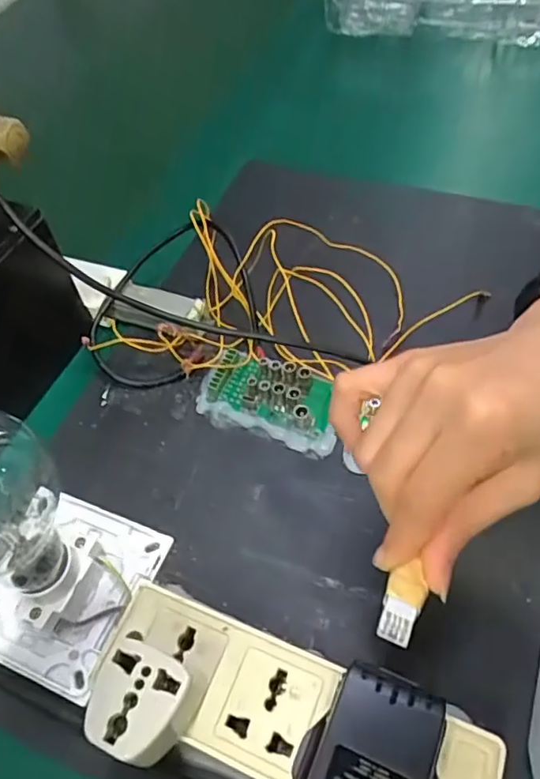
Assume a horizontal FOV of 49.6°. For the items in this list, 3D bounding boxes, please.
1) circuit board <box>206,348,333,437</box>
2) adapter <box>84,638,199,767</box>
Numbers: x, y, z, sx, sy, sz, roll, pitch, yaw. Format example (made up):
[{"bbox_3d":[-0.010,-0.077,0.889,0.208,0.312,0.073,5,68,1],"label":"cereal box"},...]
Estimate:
[{"bbox_3d":[-0.001,-0.002,0.362,0.083,0.022,0.040,19,58,19],"label":"circuit board"},{"bbox_3d":[-0.052,0.127,0.237,0.034,0.030,0.037,19,58,18],"label":"adapter"}]

